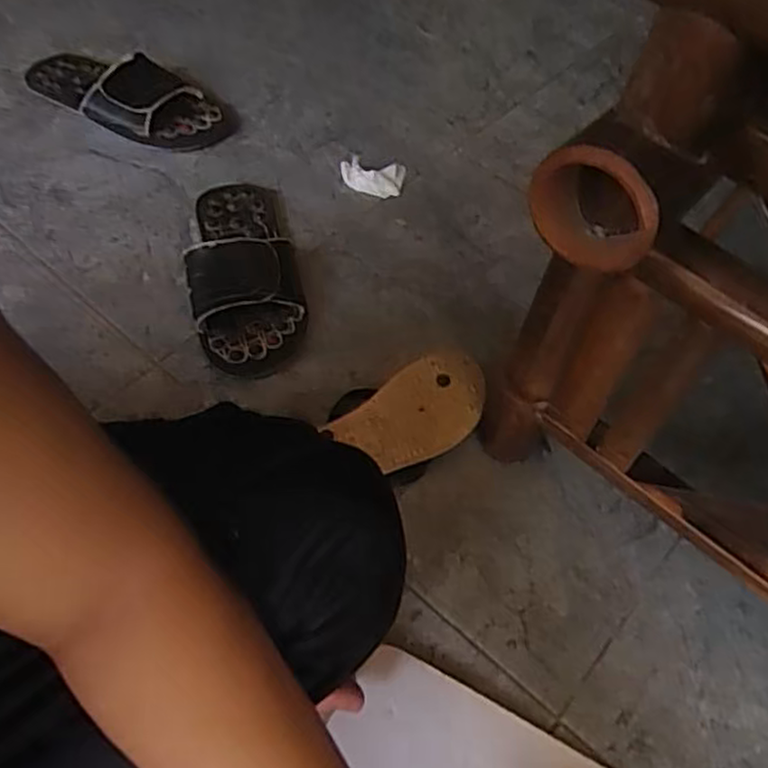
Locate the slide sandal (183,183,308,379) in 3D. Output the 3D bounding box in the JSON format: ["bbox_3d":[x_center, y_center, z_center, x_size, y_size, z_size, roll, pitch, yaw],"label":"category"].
[{"bbox_3d":[-0.156,-0.132,0.796,0.118,0.062,0.273,-9,58,-12],"label":"slide sandal"}]

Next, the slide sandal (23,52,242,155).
[{"bbox_3d":[-0.333,-0.374,0.932,0.264,0.061,0.109,20,57,7],"label":"slide sandal"}]

